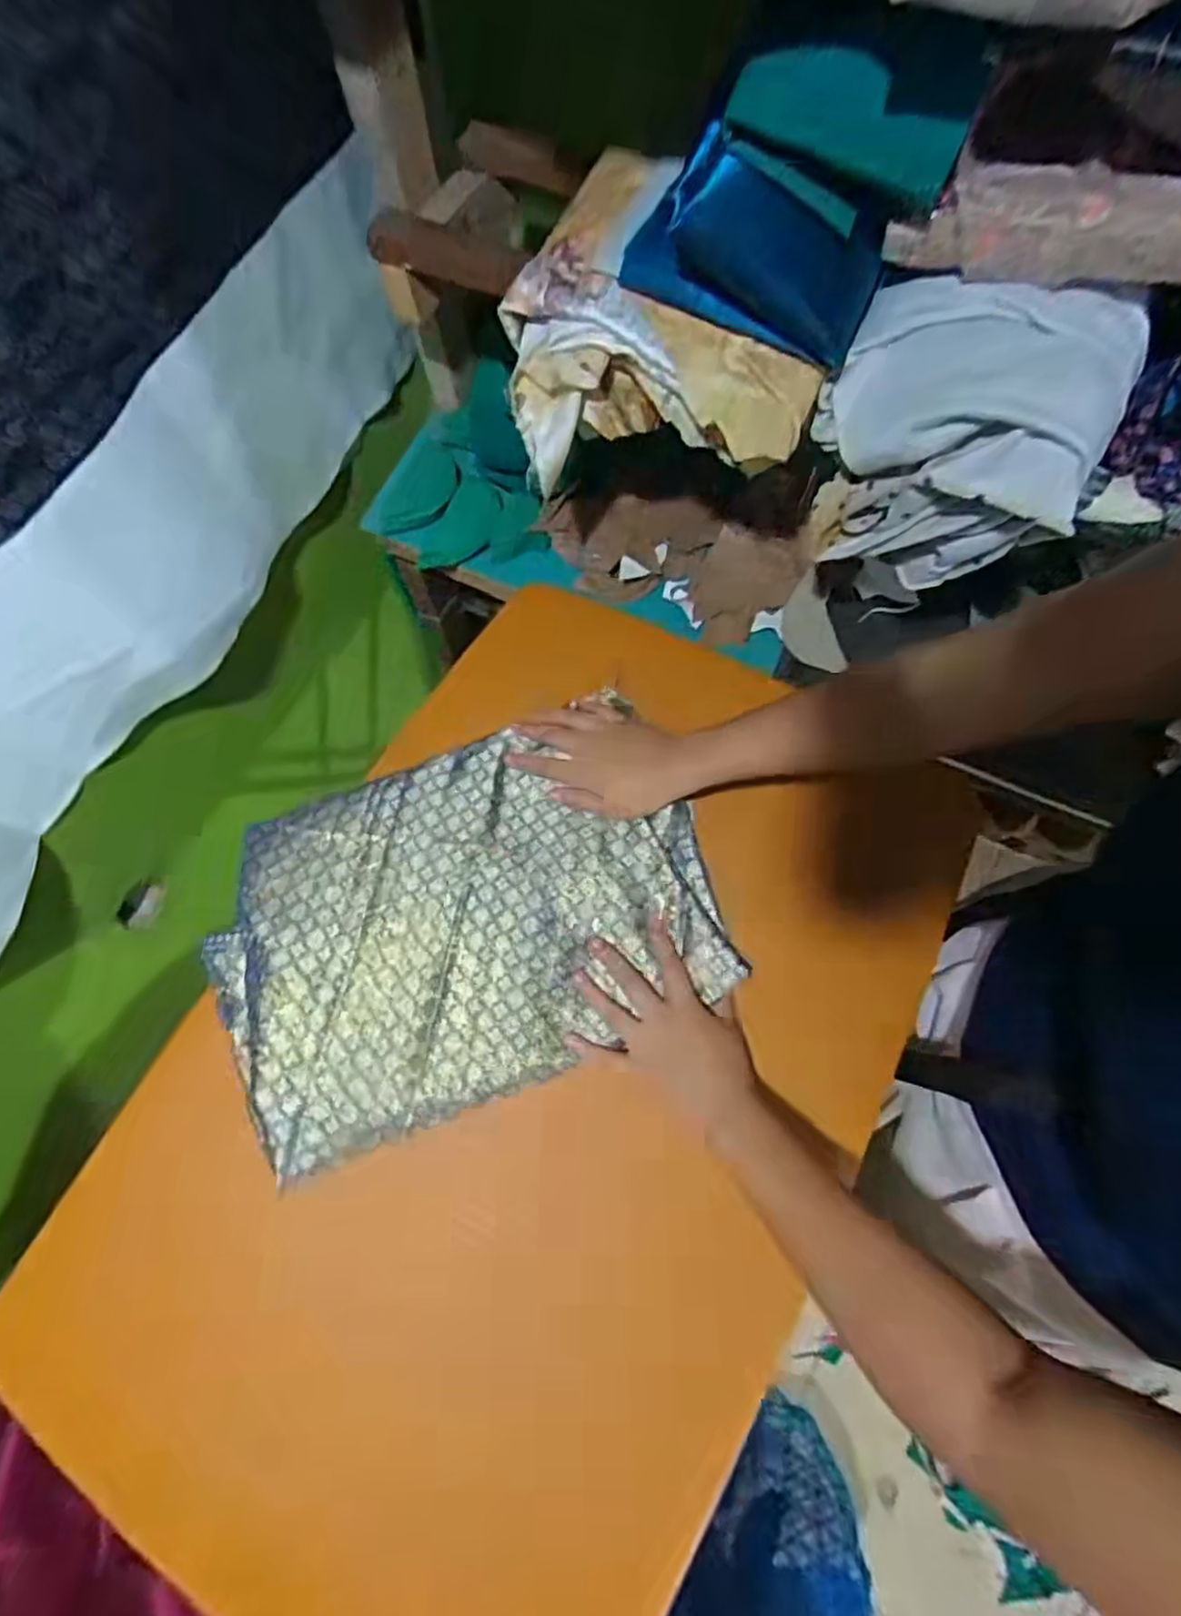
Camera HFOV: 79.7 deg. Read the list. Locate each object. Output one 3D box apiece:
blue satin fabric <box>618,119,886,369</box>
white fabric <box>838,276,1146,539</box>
[{"bbox_3d":[0.105,-0.365,0.463,0.164,0.086,0.068,31,74,11],"label":"blue satin fabric"},{"bbox_3d":[0.253,-0.267,0.462,0.177,0.077,0.114,19,72,8],"label":"white fabric"}]

